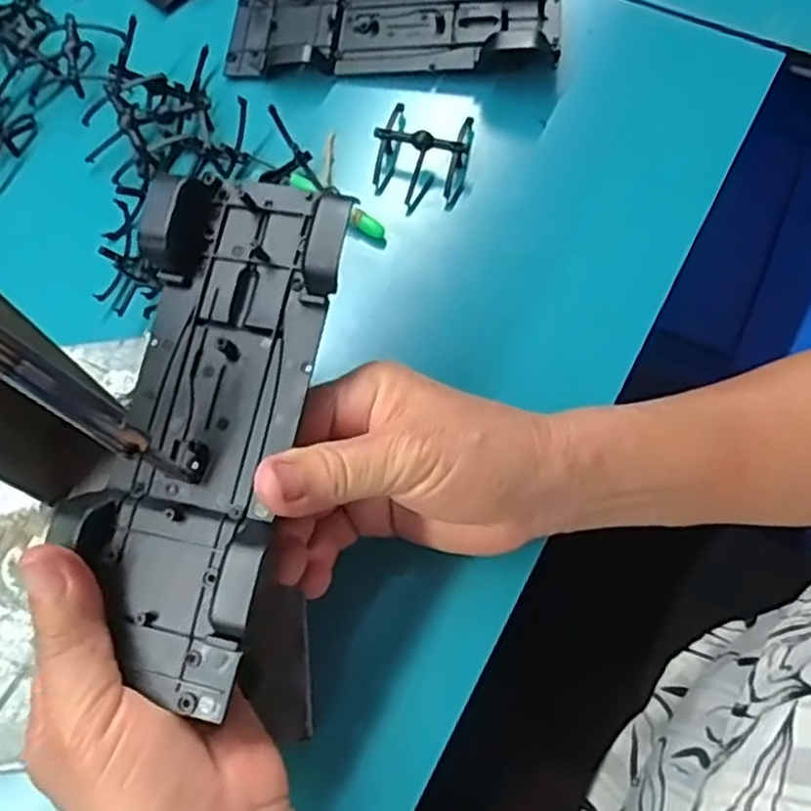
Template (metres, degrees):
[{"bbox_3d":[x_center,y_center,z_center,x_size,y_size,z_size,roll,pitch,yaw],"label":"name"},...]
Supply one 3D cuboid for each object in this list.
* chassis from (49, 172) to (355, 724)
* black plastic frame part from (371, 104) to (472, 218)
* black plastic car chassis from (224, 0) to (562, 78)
[{"bbox_3d":[-0.073,0.004,0.272,0.079,0.030,0.188,8,77,2],"label":"chassis"},{"bbox_3d":[0.009,-0.137,0.410,0.050,0.028,0.059,5,68,5],"label":"black plastic frame part"},{"bbox_3d":[-0.008,-0.228,0.435,0.194,0.033,0.084,7,69,6],"label":"black plastic car chassis"}]

